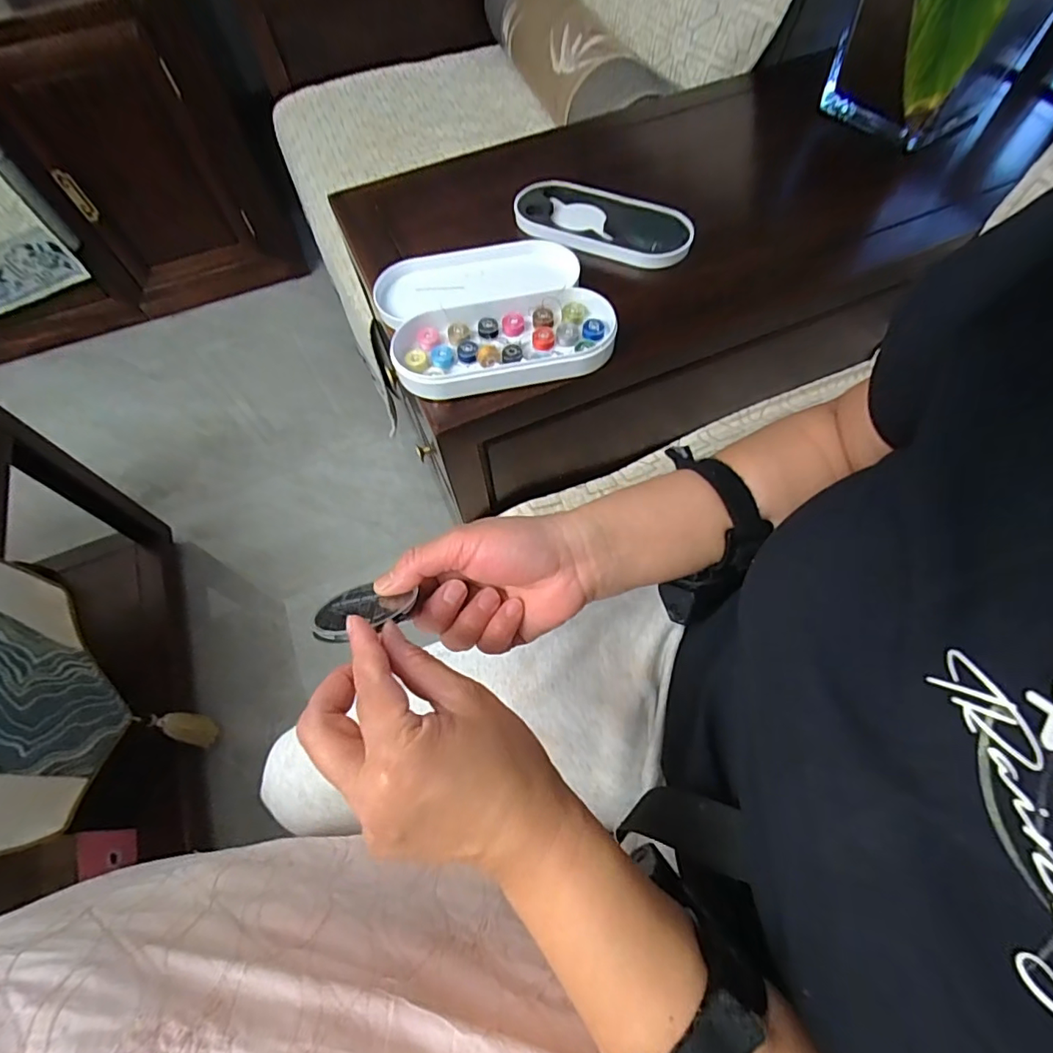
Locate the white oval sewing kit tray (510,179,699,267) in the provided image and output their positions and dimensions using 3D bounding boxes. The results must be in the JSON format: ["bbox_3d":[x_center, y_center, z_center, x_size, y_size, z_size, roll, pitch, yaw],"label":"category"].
[{"bbox_3d":[0.077,-0.310,0.535,0.181,0.020,0.086,17,67,14],"label":"white oval sewing kit tray"}]

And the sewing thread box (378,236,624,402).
[{"bbox_3d":[-0.030,-0.191,0.480,0.192,0.034,0.170,-17,64,-3],"label":"sewing thread box"}]

